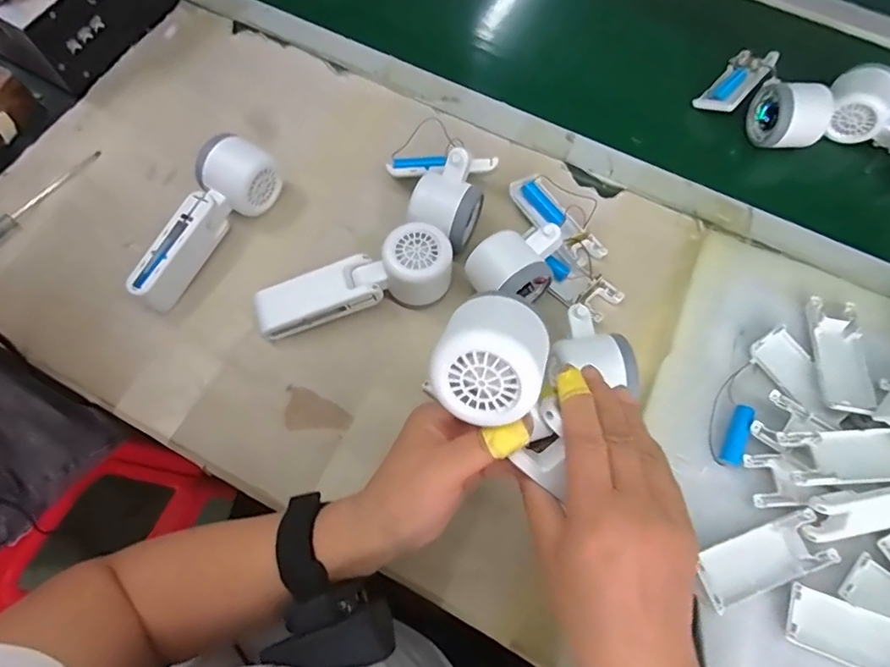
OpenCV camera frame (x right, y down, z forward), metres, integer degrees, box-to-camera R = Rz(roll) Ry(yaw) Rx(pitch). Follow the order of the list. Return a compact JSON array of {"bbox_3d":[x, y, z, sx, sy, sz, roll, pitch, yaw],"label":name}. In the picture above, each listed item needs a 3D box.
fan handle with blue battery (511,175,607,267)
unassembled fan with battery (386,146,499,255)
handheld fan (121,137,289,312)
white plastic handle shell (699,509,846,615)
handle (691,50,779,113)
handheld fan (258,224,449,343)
[{"bbox_3d":[0.103,-0.106,0.484,0.039,0.017,0.102,-33,73,-13],"label":"fan handle with blue battery"},{"bbox_3d":[-0.010,-0.135,0.467,0.093,0.059,0.102,21,70,6],"label":"unassembled fan with battery"},{"bbox_3d":[-0.209,-0.098,0.457,0.050,0.052,0.167,28,71,9],"label":"handheld fan"},{"bbox_3d":[0.232,0.165,0.386,0.103,0.011,0.039,-19,71,-9],"label":"white plastic handle shell"},{"bbox_3d":[0.304,-0.261,0.553,0.042,0.020,0.087,35,75,31],"label":"handle"},{"bbox_3d":[-0.076,-0.043,0.442,0.166,0.043,0.061,-15,70,-7],"label":"handheld fan"}]

